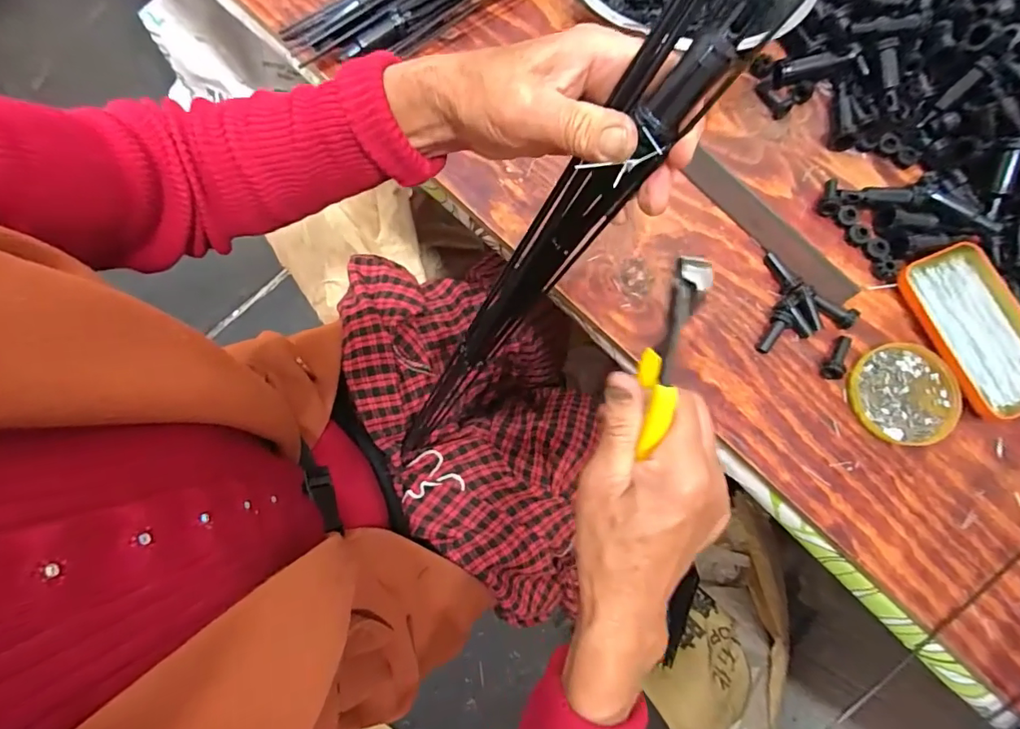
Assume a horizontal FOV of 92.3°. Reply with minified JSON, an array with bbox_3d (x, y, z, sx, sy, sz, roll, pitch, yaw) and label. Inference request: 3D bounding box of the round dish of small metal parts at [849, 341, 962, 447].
[{"bbox_3d":[0.327,0.024,0.405,0.086,0.006,0.082,0,78,-1],"label":"round dish of small metal parts"}]

